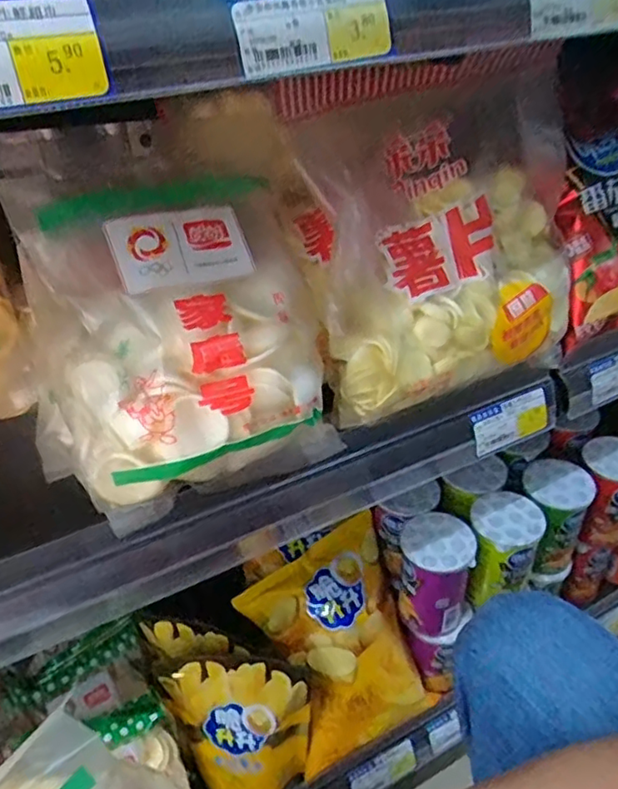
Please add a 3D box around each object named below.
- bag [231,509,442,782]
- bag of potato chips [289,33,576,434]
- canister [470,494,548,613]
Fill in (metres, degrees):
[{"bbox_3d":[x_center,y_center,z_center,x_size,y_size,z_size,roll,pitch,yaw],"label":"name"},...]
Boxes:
[{"bbox_3d":[0.035,0.246,0.608,0.157,0.203,0.050,-23,-4,-18],"label":"bag"},{"bbox_3d":[0.101,-0.108,0.453,0.215,0.188,0.103,-18,39,-20],"label":"bag of potato chips"},{"bbox_3d":[0.197,0.158,0.626,0.065,0.106,0.066,12,39,19],"label":"canister"}]

